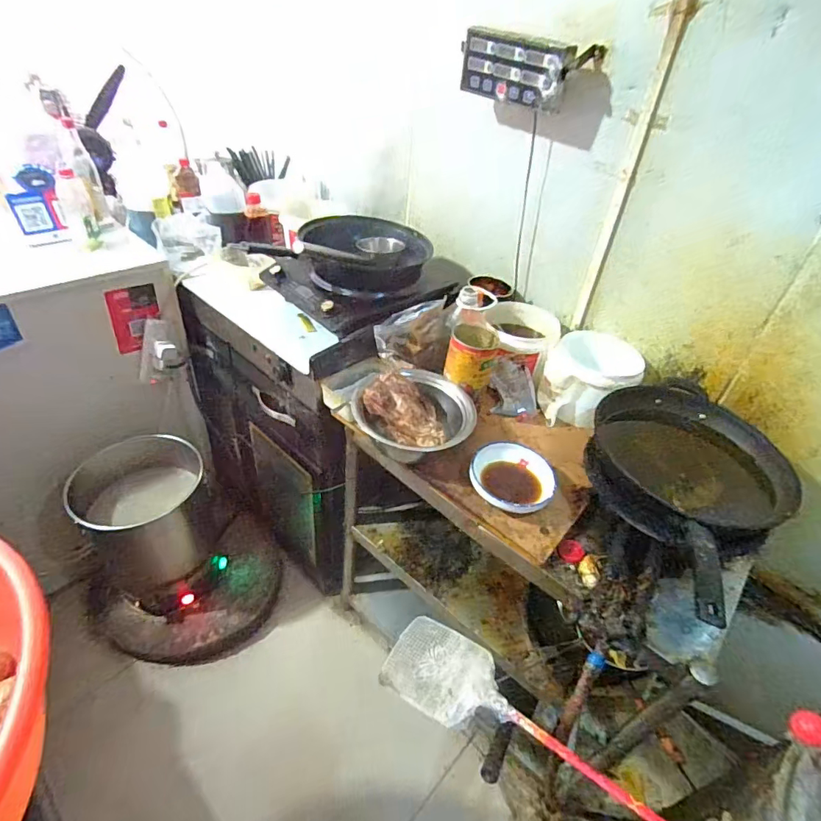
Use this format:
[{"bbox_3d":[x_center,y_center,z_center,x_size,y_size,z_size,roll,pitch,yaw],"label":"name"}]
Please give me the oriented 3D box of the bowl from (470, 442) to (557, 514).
[{"bbox_3d":[0.194,0.131,0.911,0.155,0.063,0.150,5,39,-4],"label":"bowl"}]

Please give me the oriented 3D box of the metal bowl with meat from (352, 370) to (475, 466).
[{"bbox_3d":[0.003,0.012,0.968,0.240,0.110,0.185,-4,40,-15],"label":"metal bowl with meat"}]

